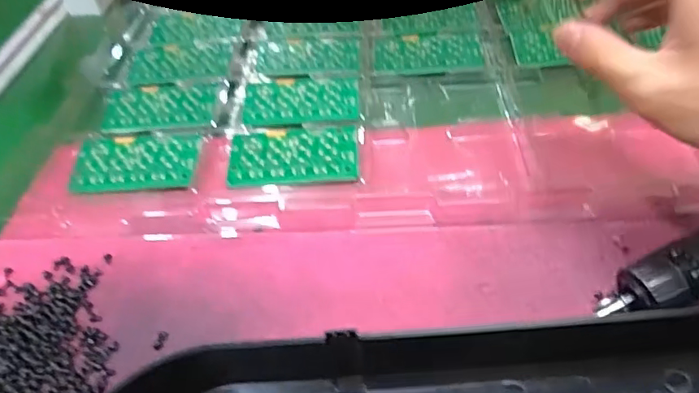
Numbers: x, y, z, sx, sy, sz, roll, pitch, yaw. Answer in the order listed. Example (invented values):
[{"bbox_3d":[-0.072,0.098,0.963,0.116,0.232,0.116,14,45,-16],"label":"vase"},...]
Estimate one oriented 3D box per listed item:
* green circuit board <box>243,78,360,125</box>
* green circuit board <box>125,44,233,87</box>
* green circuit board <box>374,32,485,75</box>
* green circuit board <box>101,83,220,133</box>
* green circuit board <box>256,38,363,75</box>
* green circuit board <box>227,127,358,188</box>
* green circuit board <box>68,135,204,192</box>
[{"bbox_3d":[-0.039,-0.076,0.431,0.093,0.006,0.059,-1,48,5],"label":"green circuit board"},{"bbox_3d":[-0.154,-0.122,0.489,0.092,0.008,0.063,2,48,8],"label":"green circuit board"},{"bbox_3d":[0.071,-0.129,0.479,0.095,0.007,0.053,-2,47,4],"label":"green circuit board"},{"bbox_3d":[-0.156,-0.071,0.437,0.094,0.006,0.062,-3,47,3],"label":"green circuit board"},{"bbox_3d":[-0.037,-0.128,0.483,0.097,0.005,0.065,5,48,10],"label":"green circuit board"},{"bbox_3d":[-0.040,-0.029,0.383,0.091,0.008,0.048,-3,47,4],"label":"green circuit board"},{"bbox_3d":[-0.158,-0.025,0.394,0.091,0.008,0.051,-1,48,6],"label":"green circuit board"}]

